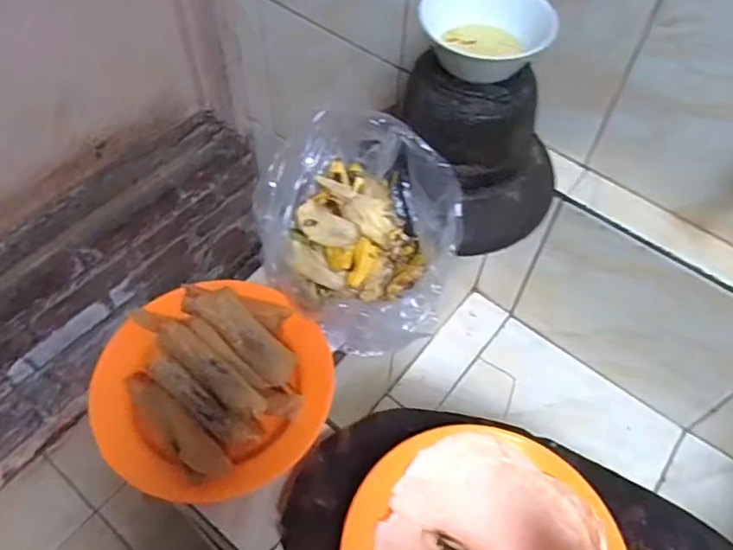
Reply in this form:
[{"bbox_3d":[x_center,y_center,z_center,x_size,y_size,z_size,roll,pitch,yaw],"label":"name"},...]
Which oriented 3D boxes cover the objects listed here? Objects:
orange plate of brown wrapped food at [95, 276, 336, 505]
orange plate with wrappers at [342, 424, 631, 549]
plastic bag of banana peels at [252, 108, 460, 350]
[{"bbox_3d":[-0.136,0.095,0.529,0.202,0.076,0.188,1,55,-2],"label":"orange plate of brown wrapped food"},{"bbox_3d":[0.091,0.207,0.453,0.206,0.028,0.182,5,55,1],"label":"orange plate with wrappers"},{"bbox_3d":[-0.013,-0.053,0.594,0.174,0.121,0.220,-36,64,-24],"label":"plastic bag of banana peels"}]

